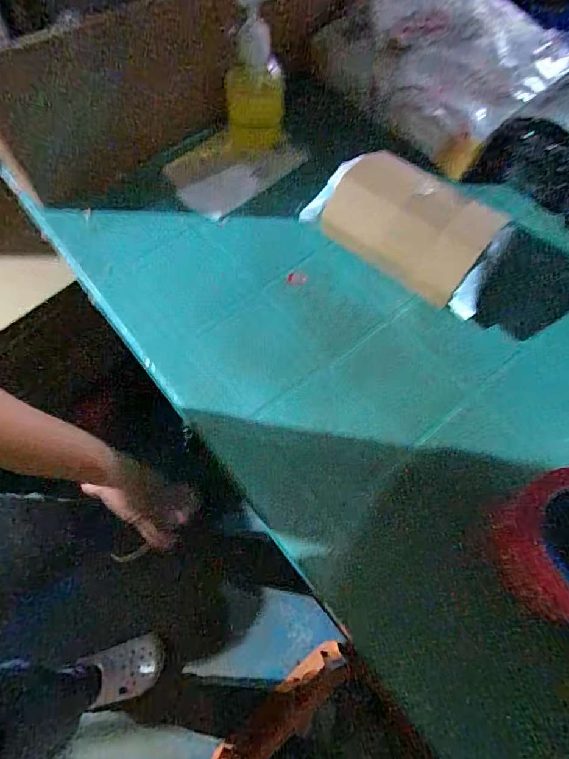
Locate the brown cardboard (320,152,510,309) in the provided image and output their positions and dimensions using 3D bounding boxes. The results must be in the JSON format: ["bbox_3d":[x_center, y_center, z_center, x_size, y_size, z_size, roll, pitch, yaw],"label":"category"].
[{"bbox_3d":[0.127,-0.159,0.443,0.151,0.062,0.092,37,71,14],"label":"brown cardboard"}]

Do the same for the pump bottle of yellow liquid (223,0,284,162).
[{"bbox_3d":[-0.036,-0.346,0.504,0.072,0.170,0.052,-2,66,-2],"label":"pump bottle of yellow liquid"}]

